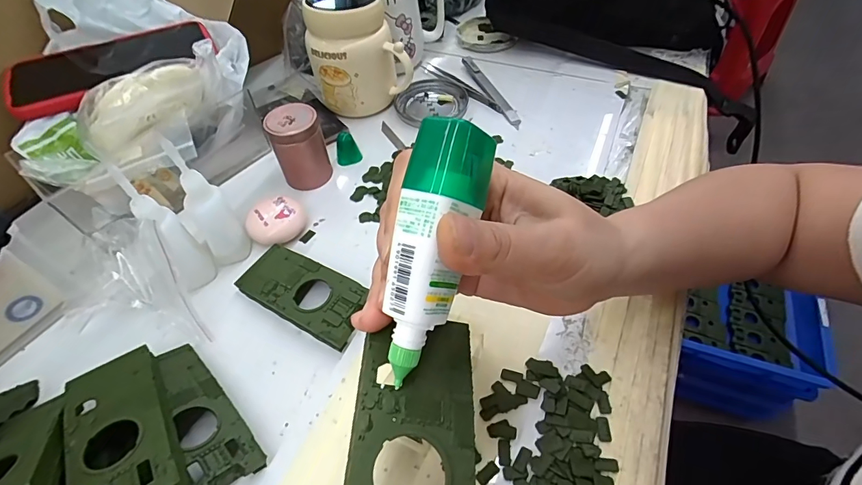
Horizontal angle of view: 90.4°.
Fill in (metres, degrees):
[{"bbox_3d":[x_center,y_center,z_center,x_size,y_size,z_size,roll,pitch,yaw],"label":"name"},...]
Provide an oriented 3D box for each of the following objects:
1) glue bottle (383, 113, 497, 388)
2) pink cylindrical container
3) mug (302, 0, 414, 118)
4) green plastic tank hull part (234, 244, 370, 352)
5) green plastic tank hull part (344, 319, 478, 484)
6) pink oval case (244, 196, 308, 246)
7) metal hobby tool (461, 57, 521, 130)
[{"bbox_3d":[-0.001,0.004,0.158,0.027,0.019,0.096,15,92,15],"label":"glue bottle"},{"bbox_3d":[-0.118,-0.085,0.386,0.044,0.067,0.035,-17,53,-9],"label":"pink cylindrical container"},{"bbox_3d":[-0.079,-0.203,0.445,0.096,0.114,0.093,-14,53,-7],"label":"mug"},{"bbox_3d":[-0.093,0.037,0.318,0.103,0.020,0.046,24,58,21],"label":"green plastic tank hull part"},{"bbox_3d":[-0.006,0.073,0.158,0.047,0.004,0.099,11,49,-9],"label":"green plastic tank hull part"},{"bbox_3d":[-0.130,-0.016,0.360,0.049,0.025,0.037,-27,55,-16],"label":"pink oval case"},{"bbox_3d":[0.066,-0.173,0.480,0.013,0.005,0.138,-18,53,-10],"label":"metal hobby tool"}]

